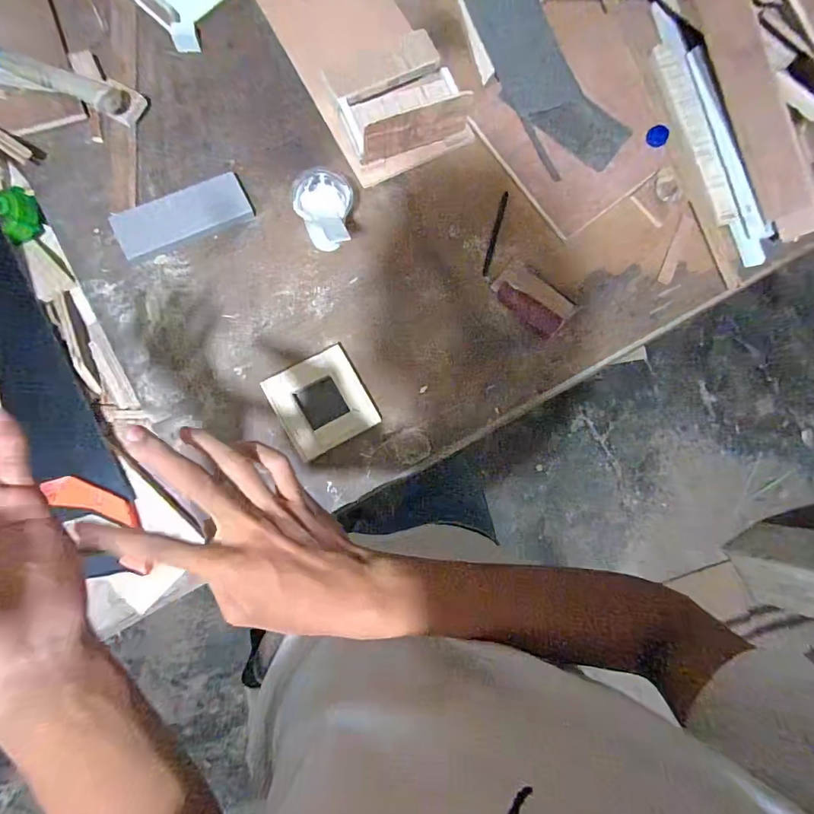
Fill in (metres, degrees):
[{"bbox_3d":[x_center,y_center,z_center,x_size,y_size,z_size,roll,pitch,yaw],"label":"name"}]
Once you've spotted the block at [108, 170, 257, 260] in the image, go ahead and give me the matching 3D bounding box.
[{"bbox_3d":[-0.296,-0.256,0.571,0.171,0.014,0.063,-27,87,-9],"label":"block"}]

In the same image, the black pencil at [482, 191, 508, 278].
[{"bbox_3d":[0.128,-0.251,0.625,0.009,0.005,0.133,16,82,-5],"label":"black pencil"}]

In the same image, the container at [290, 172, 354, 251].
[{"bbox_3d":[-0.107,-0.246,0.557,0.067,0.089,0.067,12,82,-5],"label":"container"}]

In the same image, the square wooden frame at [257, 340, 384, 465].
[{"bbox_3d":[-0.108,-0.007,0.559,0.116,0.025,0.118,-28,88,-9],"label":"square wooden frame"}]

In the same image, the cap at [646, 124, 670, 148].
[{"bbox_3d":[0.386,-0.416,0.662,0.031,0.009,0.036,40,81,-1],"label":"cap"}]

